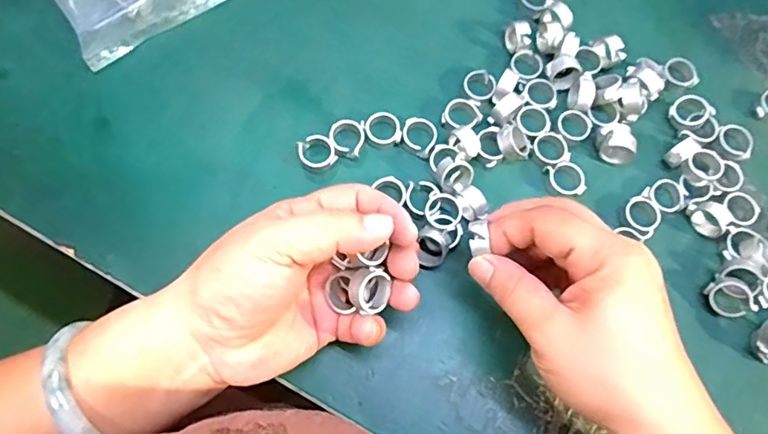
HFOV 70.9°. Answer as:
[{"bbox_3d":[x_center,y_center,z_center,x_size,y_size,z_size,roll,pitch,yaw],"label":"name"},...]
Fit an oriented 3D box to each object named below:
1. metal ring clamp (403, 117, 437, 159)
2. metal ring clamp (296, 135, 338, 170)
[{"bbox_3d":[0.021,-0.049,0.327,0.021,0.005,0.023,1,72,-4],"label":"metal ring clamp"},{"bbox_3d":[-0.040,-0.038,0.320,0.020,0.010,0.020,1,72,-4],"label":"metal ring clamp"}]

